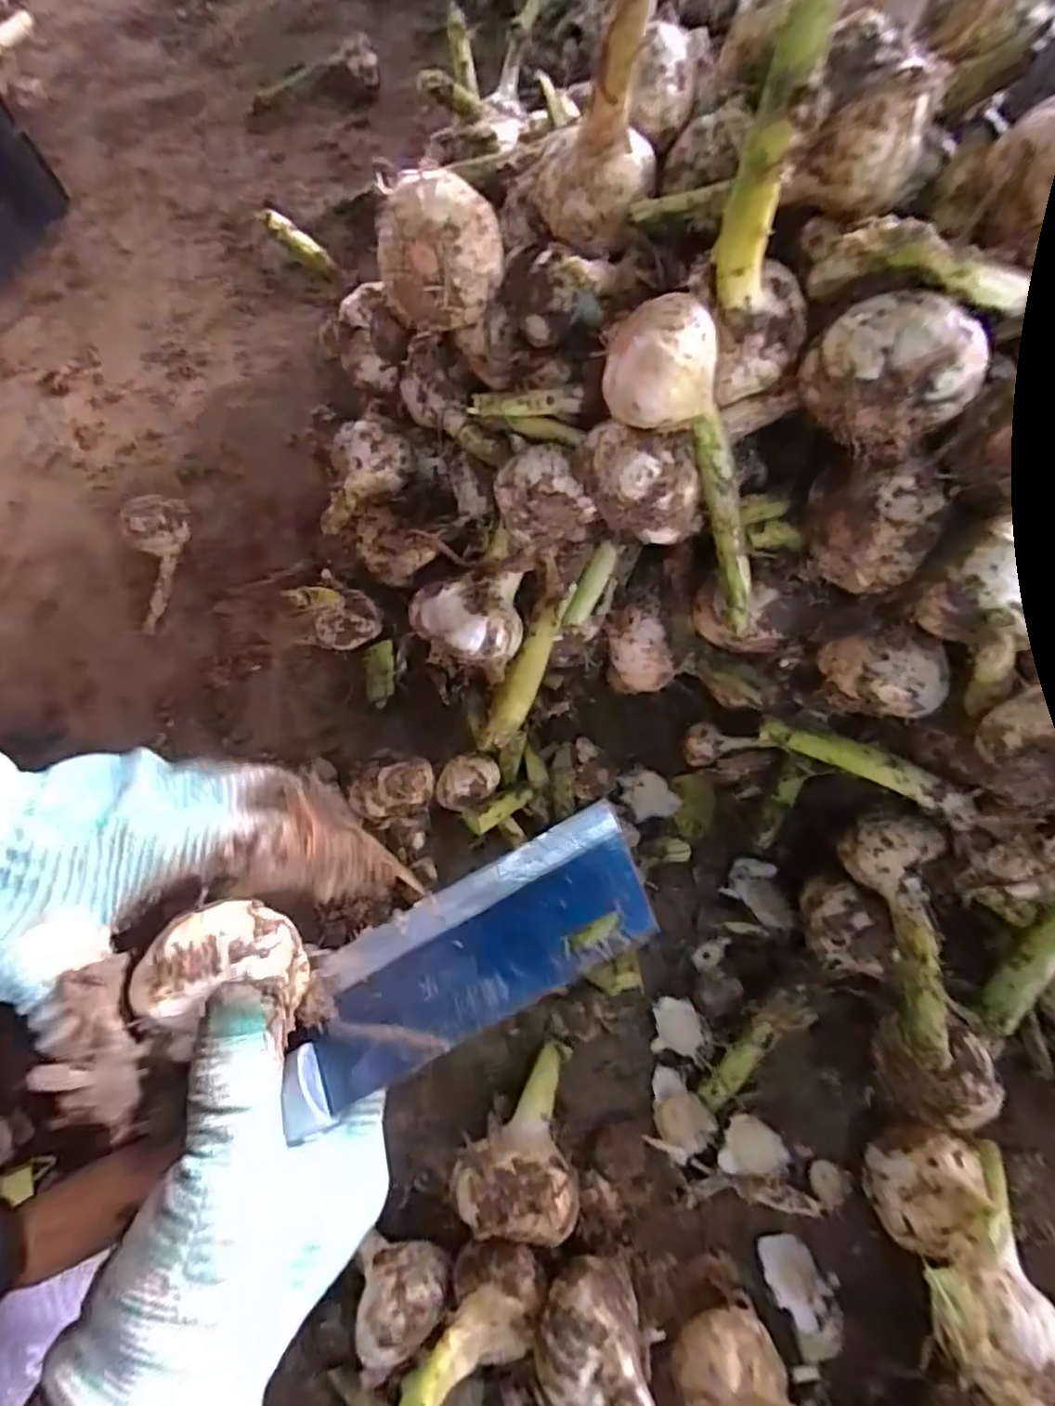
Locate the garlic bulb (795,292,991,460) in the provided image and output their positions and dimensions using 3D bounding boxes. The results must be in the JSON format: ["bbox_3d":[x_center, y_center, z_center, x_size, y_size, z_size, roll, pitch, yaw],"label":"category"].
[{"bbox_3d":[0.129,-0.119,0.229,0.037,0.037,0.044,-25,75,-8],"label":"garlic bulb"}]

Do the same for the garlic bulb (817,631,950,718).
[{"bbox_3d":[0.159,-0.012,0.286,0.046,0.035,0.031,8,73,1],"label":"garlic bulb"}]

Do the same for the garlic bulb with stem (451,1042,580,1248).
[{"bbox_3d":[-0.006,0.218,0.312,0.054,0.058,0.066,-9,73,-2],"label":"garlic bulb with stem"}]

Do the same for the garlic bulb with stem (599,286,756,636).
[{"bbox_3d":[0.071,-0.088,0.258,0.039,0.134,0.033,-43,35,-11],"label":"garlic bulb with stem"}]

